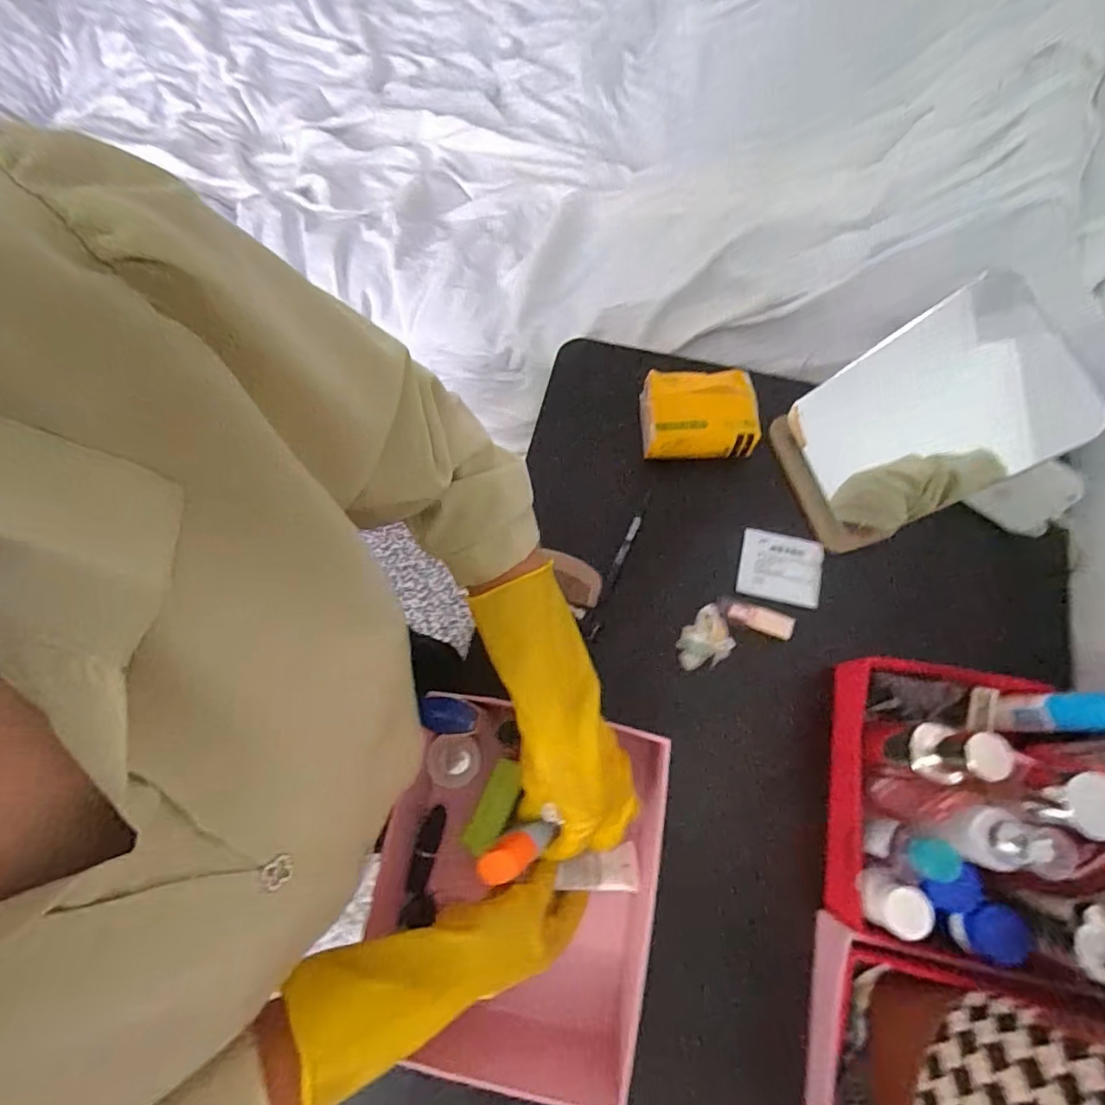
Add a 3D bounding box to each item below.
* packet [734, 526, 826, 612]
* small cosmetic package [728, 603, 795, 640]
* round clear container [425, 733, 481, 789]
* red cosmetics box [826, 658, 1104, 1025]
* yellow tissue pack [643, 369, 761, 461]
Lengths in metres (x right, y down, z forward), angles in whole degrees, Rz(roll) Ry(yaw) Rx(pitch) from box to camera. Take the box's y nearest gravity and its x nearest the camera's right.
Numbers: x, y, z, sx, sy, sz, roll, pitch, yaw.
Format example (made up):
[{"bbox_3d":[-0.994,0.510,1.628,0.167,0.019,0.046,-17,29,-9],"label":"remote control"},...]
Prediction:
[{"bbox_3d":[0.243,0.016,0.591,0.083,0.010,0.073,13,74,6],"label":"packet"},{"bbox_3d":[0.210,0.070,0.565,0.063,0.022,0.023,18,75,7],"label":"small cosmetic package"},{"bbox_3d":[-0.091,0.192,0.513,0.048,0.028,0.048,10,65,-23],"label":"round clear container"},{"bbox_3d":[0.344,0.209,0.442,0.164,0.171,0.233,11,74,5],"label":"red cosmetics box"},{"bbox_3d":[0.161,-0.159,0.625,0.124,0.057,0.101,-1,73,1],"label":"yellow tissue pack"}]

